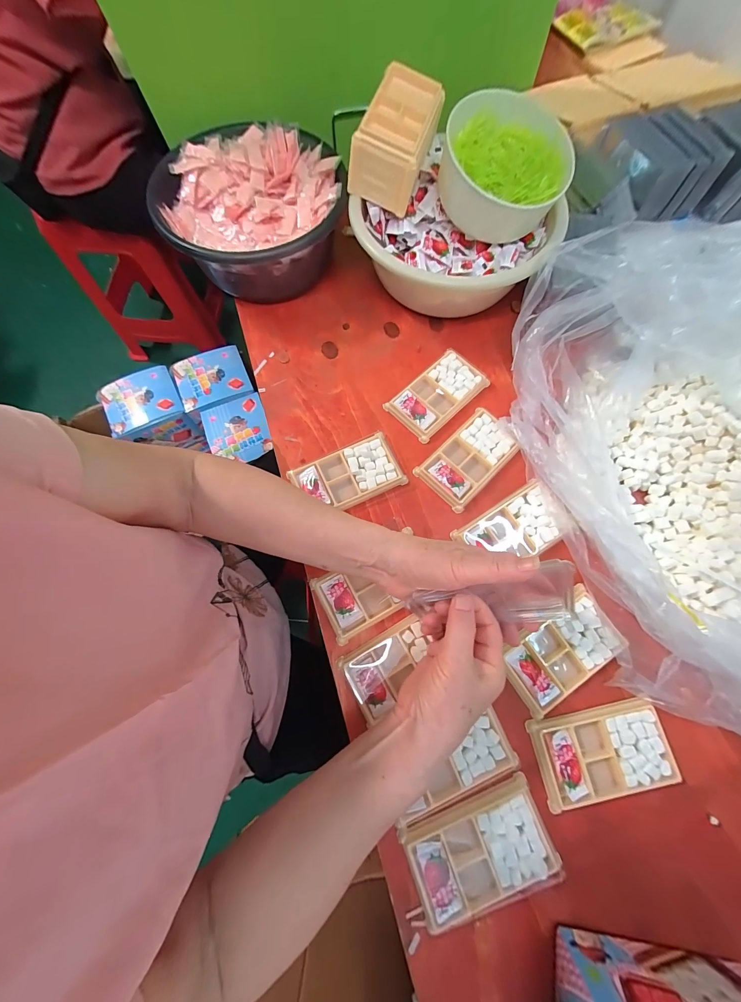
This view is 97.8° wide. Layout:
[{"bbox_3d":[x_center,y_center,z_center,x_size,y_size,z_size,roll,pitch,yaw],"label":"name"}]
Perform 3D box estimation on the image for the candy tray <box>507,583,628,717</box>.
[{"bbox_3d":[0.212,0.166,0.359,0.131,0.014,0.073,-33,76,-8],"label":"candy tray"}]

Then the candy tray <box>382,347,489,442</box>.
[{"bbox_3d":[0.094,-0.150,0.452,0.133,0.013,0.073,-43,78,-10],"label":"candy tray"}]

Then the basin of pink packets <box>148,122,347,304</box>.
[{"bbox_3d":[-0.166,-0.406,0.481,0.250,0.113,0.236,0,74,1],"label":"basin of pink packets"}]

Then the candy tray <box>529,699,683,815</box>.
[{"bbox_3d":[0.239,0.259,0.334,0.130,0.019,0.076,-12,74,-3],"label":"candy tray"}]

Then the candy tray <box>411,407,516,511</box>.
[{"bbox_3d":[0.129,-0.057,0.424,0.127,0.012,0.074,-43,78,-10],"label":"candy tray"}]

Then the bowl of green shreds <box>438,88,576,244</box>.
[{"bbox_3d":[0.170,-0.429,0.421,0.152,0.082,0.160,0,74,1],"label":"bowl of green shreds"}]

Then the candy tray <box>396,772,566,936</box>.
[{"bbox_3d":[0.106,0.338,0.312,0.137,0.016,0.079,-20,75,-5],"label":"candy tray"}]

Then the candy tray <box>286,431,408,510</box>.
[{"bbox_3d":[-0.028,-0.032,0.419,0.129,0.016,0.075,-24,75,-6],"label":"candy tray"}]

